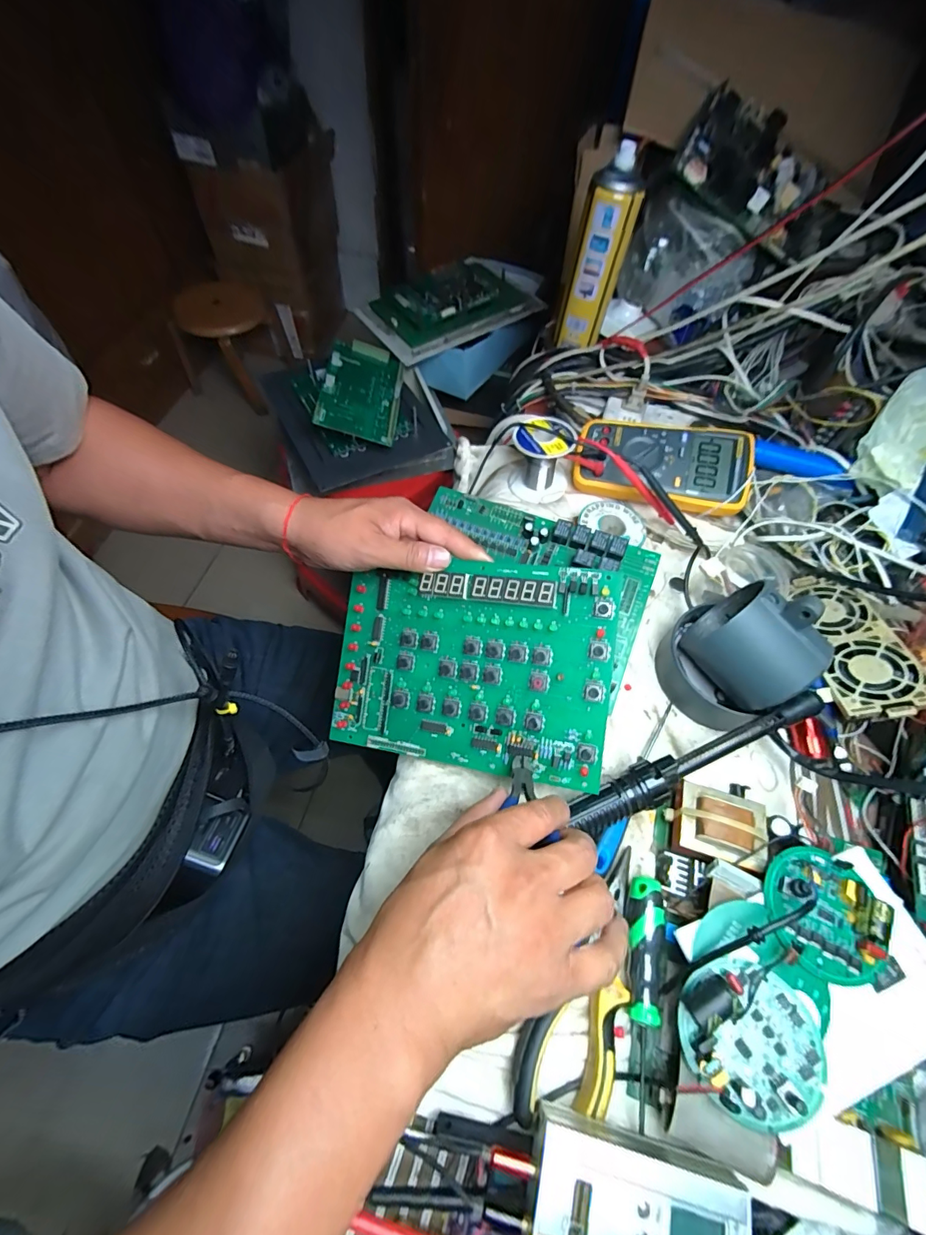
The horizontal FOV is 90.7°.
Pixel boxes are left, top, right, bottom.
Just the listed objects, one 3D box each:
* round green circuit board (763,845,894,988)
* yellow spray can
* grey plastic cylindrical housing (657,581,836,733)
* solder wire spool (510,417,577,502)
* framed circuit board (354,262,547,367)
[{"bbox_3d":[0.221,0.179,0.279,0.059,0.020,0.068,14,61,5],"label":"round green circuit board"},{"bbox_3d":[0.172,-0.457,0.587,0.064,0.202,0.071,13,61,5],"label":"yellow spray can"},{"bbox_3d":[0.225,0.026,0.371,0.078,0.112,0.098,-23,64,-14],"label":"grey plastic cylindrical housing"},{"bbox_3d":[0.086,-0.173,0.499,0.065,0.066,0.062,13,61,5],"label":"solder wire spool"},{"bbox_3d":[-0.026,-0.583,0.856,0.298,0.034,0.203,-29,73,-5],"label":"framed circuit board"}]

